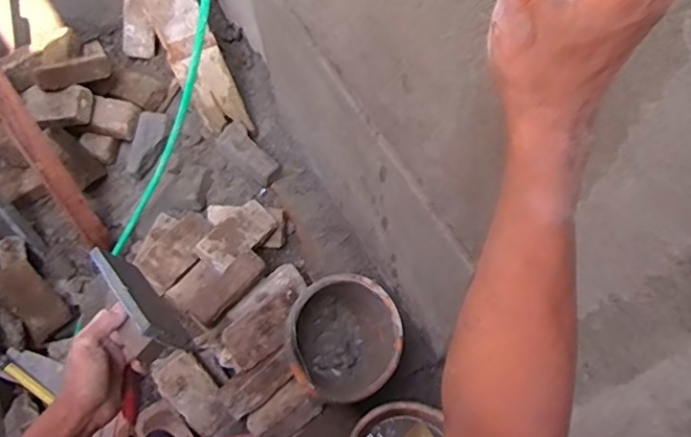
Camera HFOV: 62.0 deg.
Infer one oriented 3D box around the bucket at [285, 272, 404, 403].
[{"bbox_3d":[-0.003,0.259,1.219,0.241,0.182,0.246,3,63,5],"label":"bucket"}]

